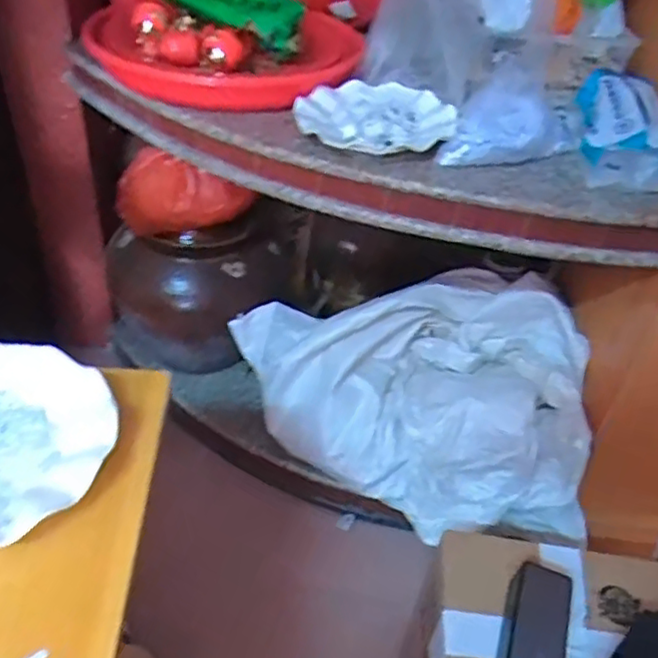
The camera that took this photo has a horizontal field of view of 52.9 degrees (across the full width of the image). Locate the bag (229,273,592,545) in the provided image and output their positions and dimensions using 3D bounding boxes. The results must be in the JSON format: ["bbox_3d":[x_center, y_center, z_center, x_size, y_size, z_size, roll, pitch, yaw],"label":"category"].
[{"bbox_3d":[0.099,0.092,0.948,0.471,0.234,0.313,4,40,-3],"label":"bag"}]

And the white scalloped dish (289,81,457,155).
[{"bbox_3d":[0.053,-0.255,0.780,0.183,0.025,0.159,0,40,-8],"label":"white scalloped dish"}]

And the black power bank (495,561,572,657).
[{"bbox_3d":[0.184,0.280,0.600,0.051,0.060,0.135,18,41,13],"label":"black power bank"}]

